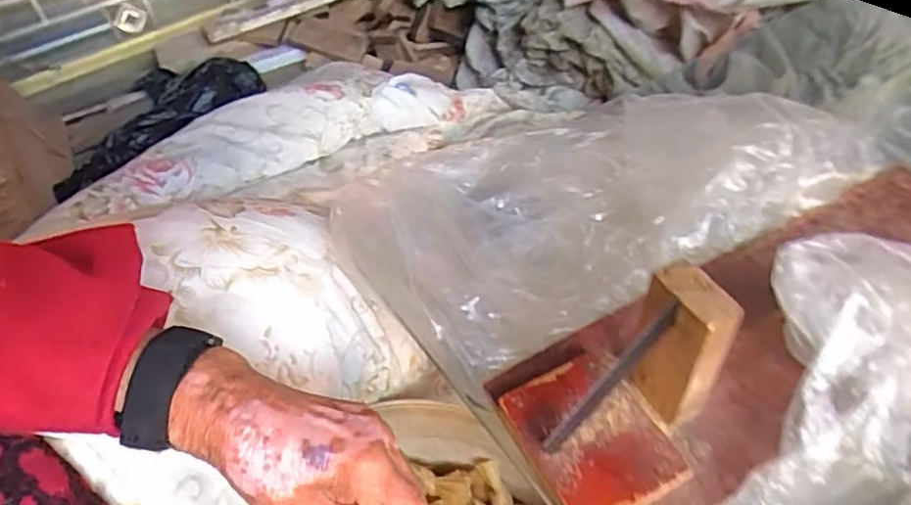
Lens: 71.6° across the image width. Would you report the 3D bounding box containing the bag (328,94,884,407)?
[{"bbox_3d":[0.098,-0.055,0.447,0.342,0.057,0.190,-24,48,-16],"label":"bag"}]

